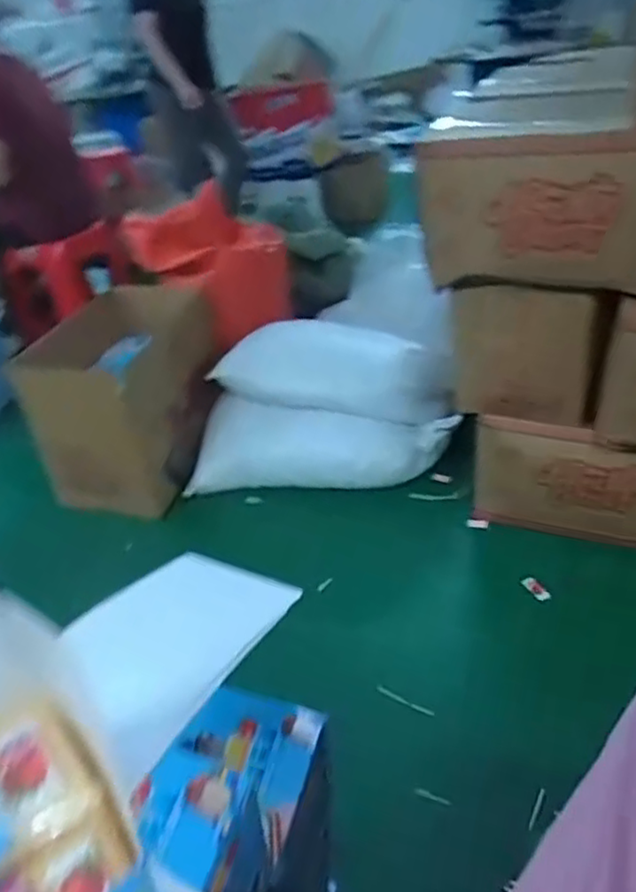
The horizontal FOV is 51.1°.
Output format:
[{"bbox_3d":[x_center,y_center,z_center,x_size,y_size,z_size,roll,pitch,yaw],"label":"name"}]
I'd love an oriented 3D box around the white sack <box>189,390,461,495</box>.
[{"bbox_3d":[0.000,-0.003,1.791,0.699,0.212,0.174,-6,33,2],"label":"white sack"}]

